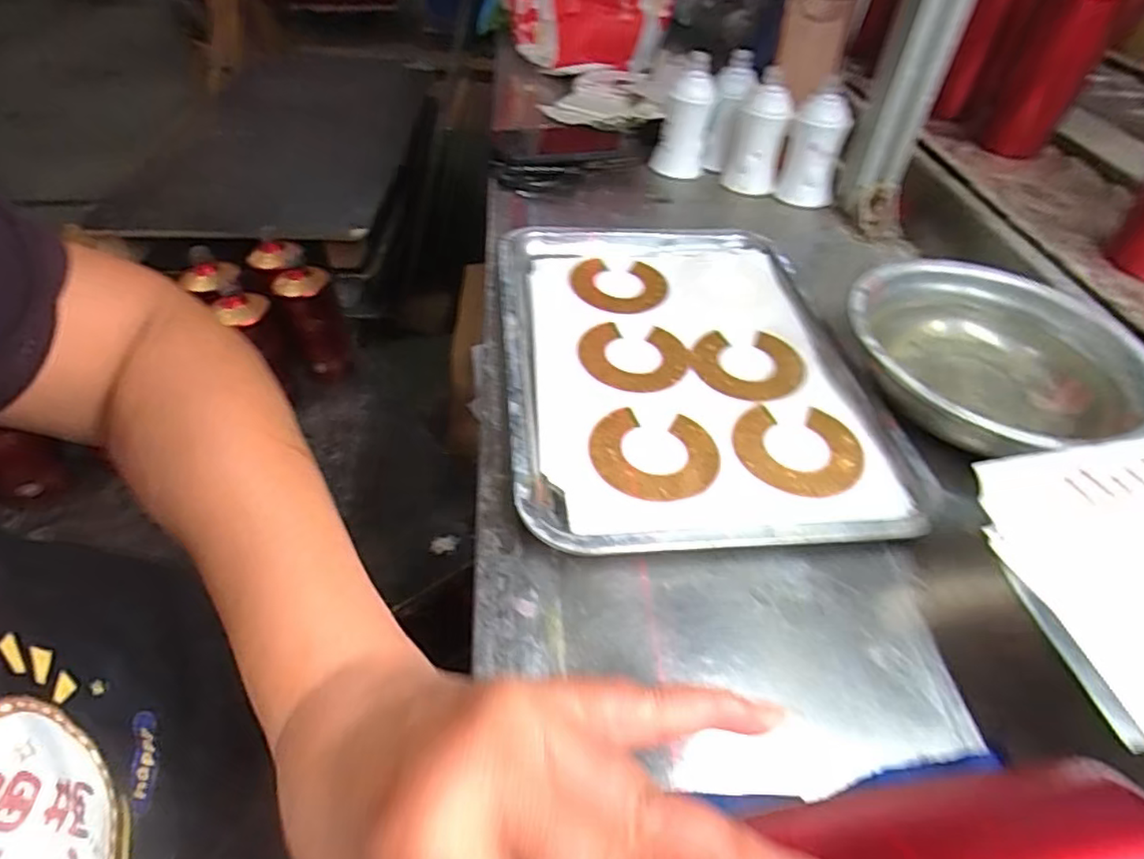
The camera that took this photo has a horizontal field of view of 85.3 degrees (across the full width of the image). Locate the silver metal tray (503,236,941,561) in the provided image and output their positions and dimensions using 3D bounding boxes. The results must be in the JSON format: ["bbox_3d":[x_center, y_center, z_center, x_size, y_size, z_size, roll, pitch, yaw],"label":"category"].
[{"bbox_3d":[0.077,-0.057,0.459,0.246,0.025,0.333,-3,46,-5],"label":"silver metal tray"}]

